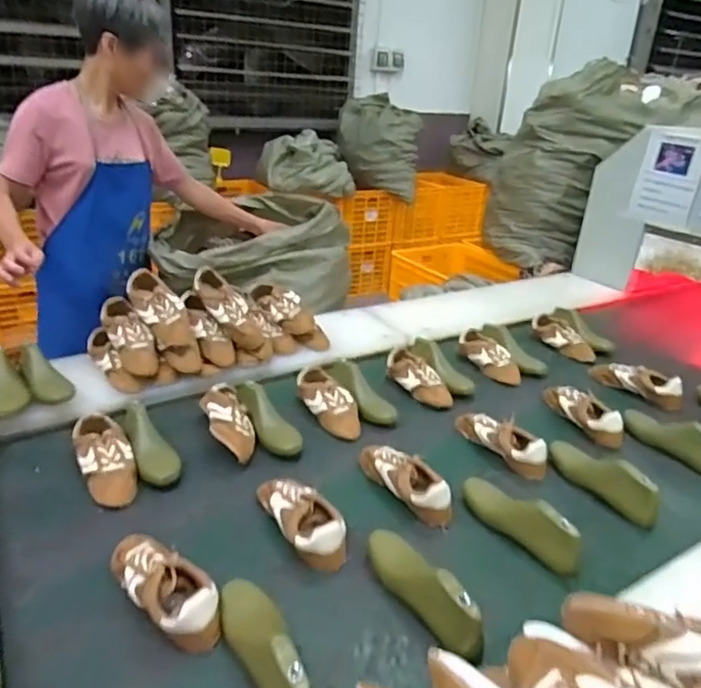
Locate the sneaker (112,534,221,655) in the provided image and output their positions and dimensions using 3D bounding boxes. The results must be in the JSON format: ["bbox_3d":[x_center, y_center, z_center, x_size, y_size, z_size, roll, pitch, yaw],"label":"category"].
[{"bbox_3d":[-0.257,0.331,0.794,0.086,0.068,0.215,-19,34,-38],"label":"sneaker"}]

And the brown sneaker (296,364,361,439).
[{"bbox_3d":[-0.049,0.126,1.268,0.097,0.070,0.226,-8,28,-21],"label":"brown sneaker"}]

